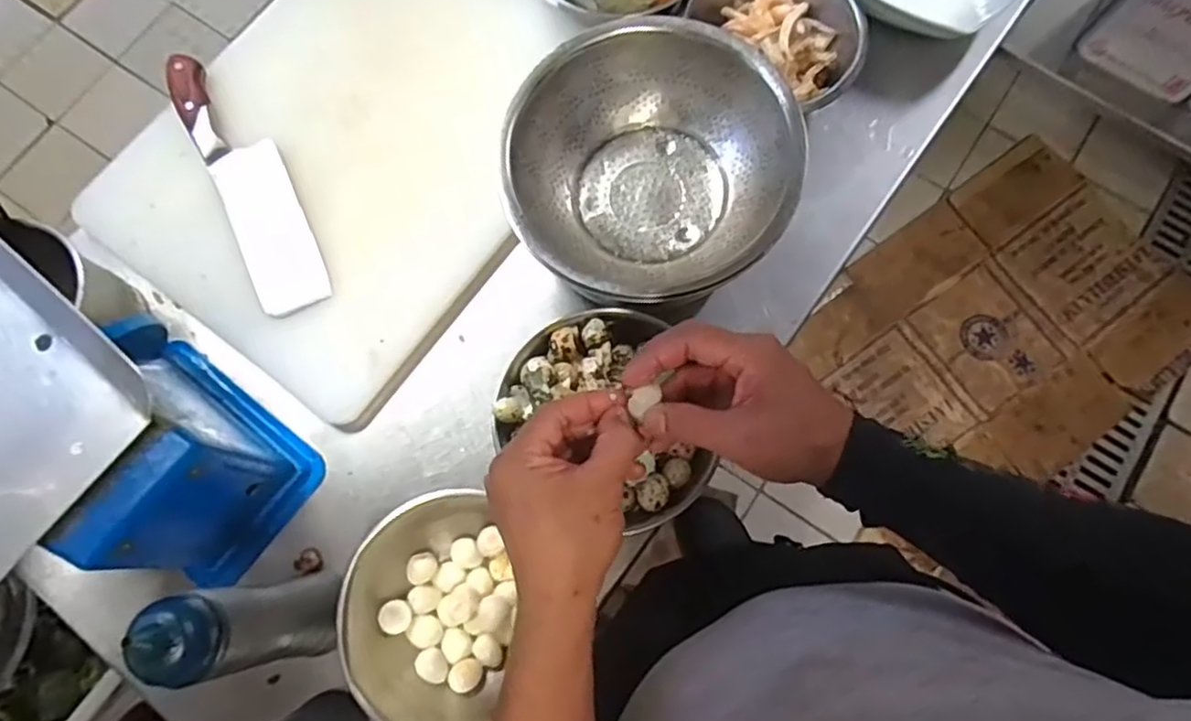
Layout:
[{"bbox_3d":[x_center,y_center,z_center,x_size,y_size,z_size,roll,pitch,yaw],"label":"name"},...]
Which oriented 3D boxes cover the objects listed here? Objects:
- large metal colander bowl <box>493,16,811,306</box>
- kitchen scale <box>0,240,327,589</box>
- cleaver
[{"bbox_3d":[0.046,-0.149,0.571,0.221,0.080,0.217,0,75,1],"label":"large metal colander bowl"},{"bbox_3d":[-0.340,0.066,0.490,0.171,0.233,0.161,33,78,9],"label":"kitchen scale"},{"bbox_3d":[-0.319,-0.168,0.638,0.066,0.028,0.267,-26,76,-6],"label":"cleaver"}]

